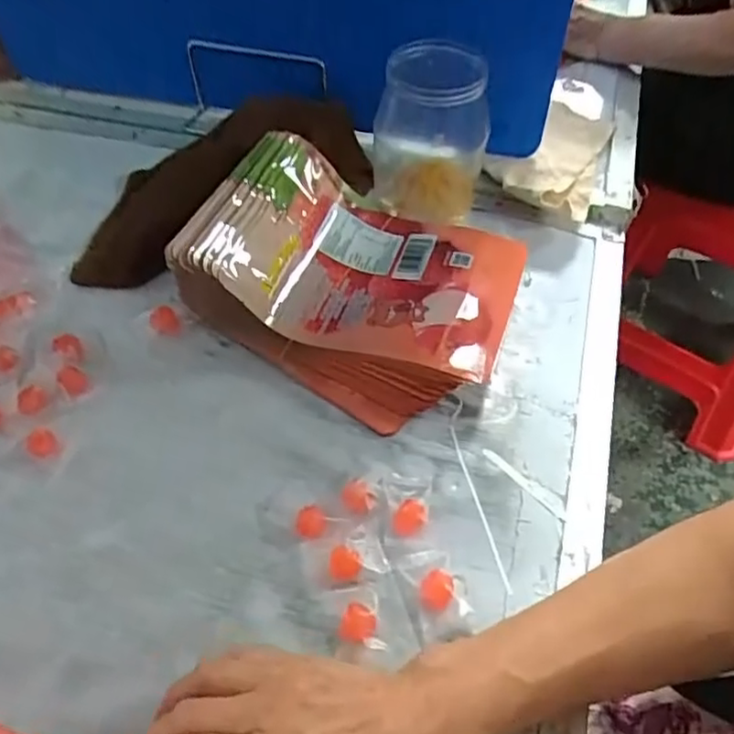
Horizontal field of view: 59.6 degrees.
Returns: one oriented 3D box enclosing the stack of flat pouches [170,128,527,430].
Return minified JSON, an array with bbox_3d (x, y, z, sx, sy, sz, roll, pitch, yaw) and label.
[{"bbox_3d":[-0.009,-0.073,0.498,0.244,0.093,0.187,18,54,13],"label":"stack of flat pouches"}]

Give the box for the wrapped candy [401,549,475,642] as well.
[{"bbox_3d":[0.045,0.133,0.387,0.035,0.013,0.053,-13,53,-10],"label":"wrapped candy"}]

